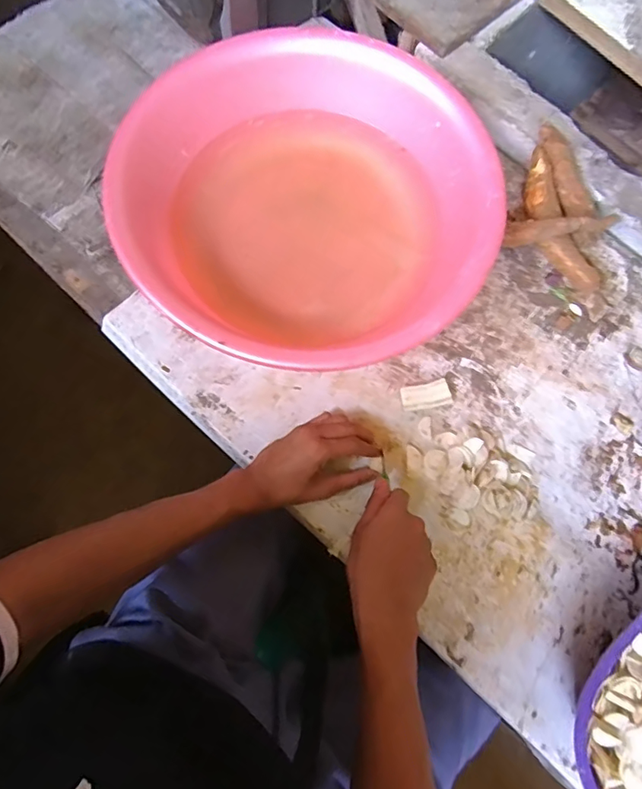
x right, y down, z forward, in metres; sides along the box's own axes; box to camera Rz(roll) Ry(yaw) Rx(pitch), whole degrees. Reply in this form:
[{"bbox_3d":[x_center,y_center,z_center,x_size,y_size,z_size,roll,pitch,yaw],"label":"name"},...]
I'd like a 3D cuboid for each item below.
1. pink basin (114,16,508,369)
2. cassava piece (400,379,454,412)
[{"bbox_3d":[-0.017,-0.215,0.574,0.391,0.119,0.410,0,74,-1],"label":"pink basin"},{"bbox_3d":[0.122,0.004,0.572,0.059,0.018,0.029,-15,75,-5],"label":"cassava piece"}]

